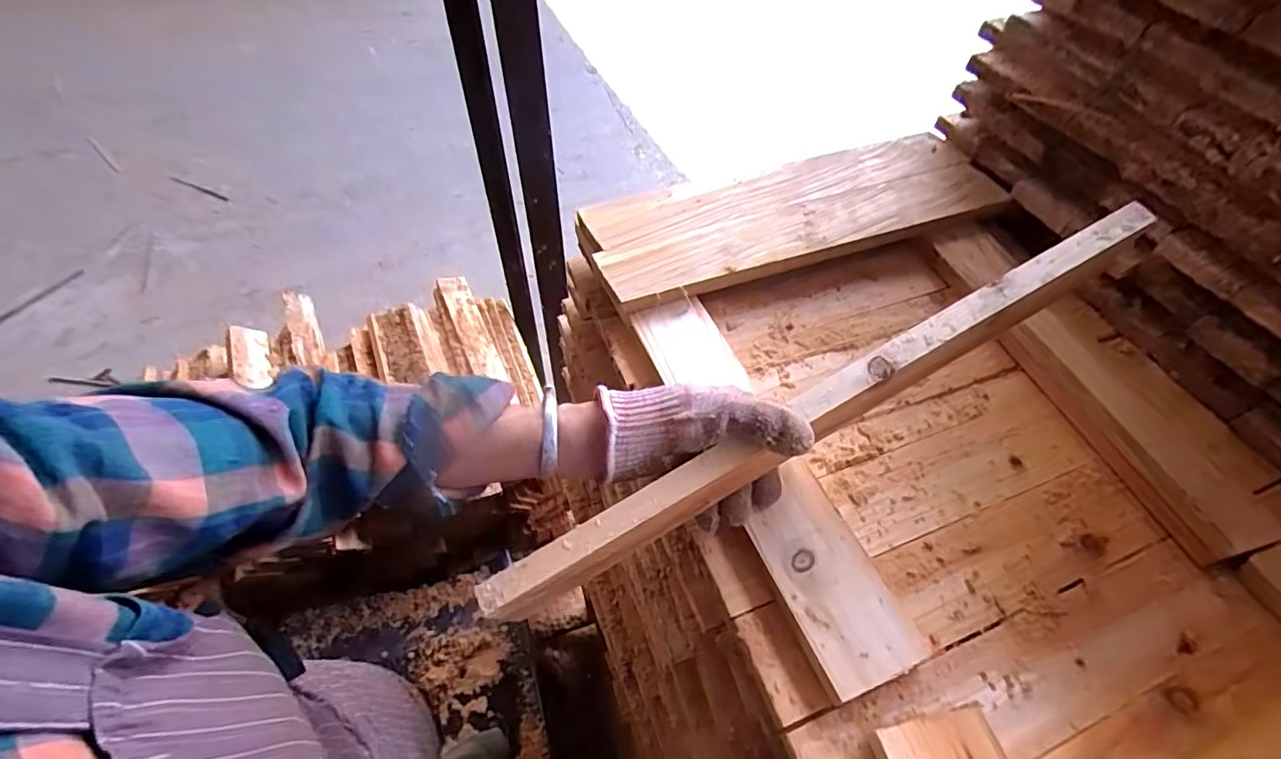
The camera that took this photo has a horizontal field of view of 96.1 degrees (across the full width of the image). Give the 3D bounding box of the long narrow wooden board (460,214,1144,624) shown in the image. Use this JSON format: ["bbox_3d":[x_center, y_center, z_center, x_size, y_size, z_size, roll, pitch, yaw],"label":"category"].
[{"bbox_3d":[0.121,0.029,0.394,0.489,0.069,0.020,-29,59,-4],"label":"long narrow wooden board"}]

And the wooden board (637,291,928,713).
[{"bbox_3d":[0.094,0.066,0.470,0.076,0.028,0.346,-16,56,-15],"label":"wooden board"}]

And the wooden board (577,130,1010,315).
[{"bbox_3d":[0.171,-0.183,0.625,0.458,0.030,0.145,-15,55,-15],"label":"wooden board"}]

